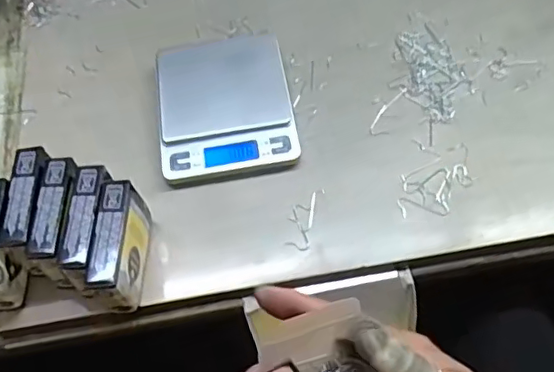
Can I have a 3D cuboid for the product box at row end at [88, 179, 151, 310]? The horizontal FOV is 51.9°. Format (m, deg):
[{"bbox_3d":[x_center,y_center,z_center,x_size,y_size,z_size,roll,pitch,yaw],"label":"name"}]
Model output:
[{"bbox_3d":[-0.101,0.043,0.376,0.022,0.057,0.077,1,61,4],"label":"product box at row end"}]

